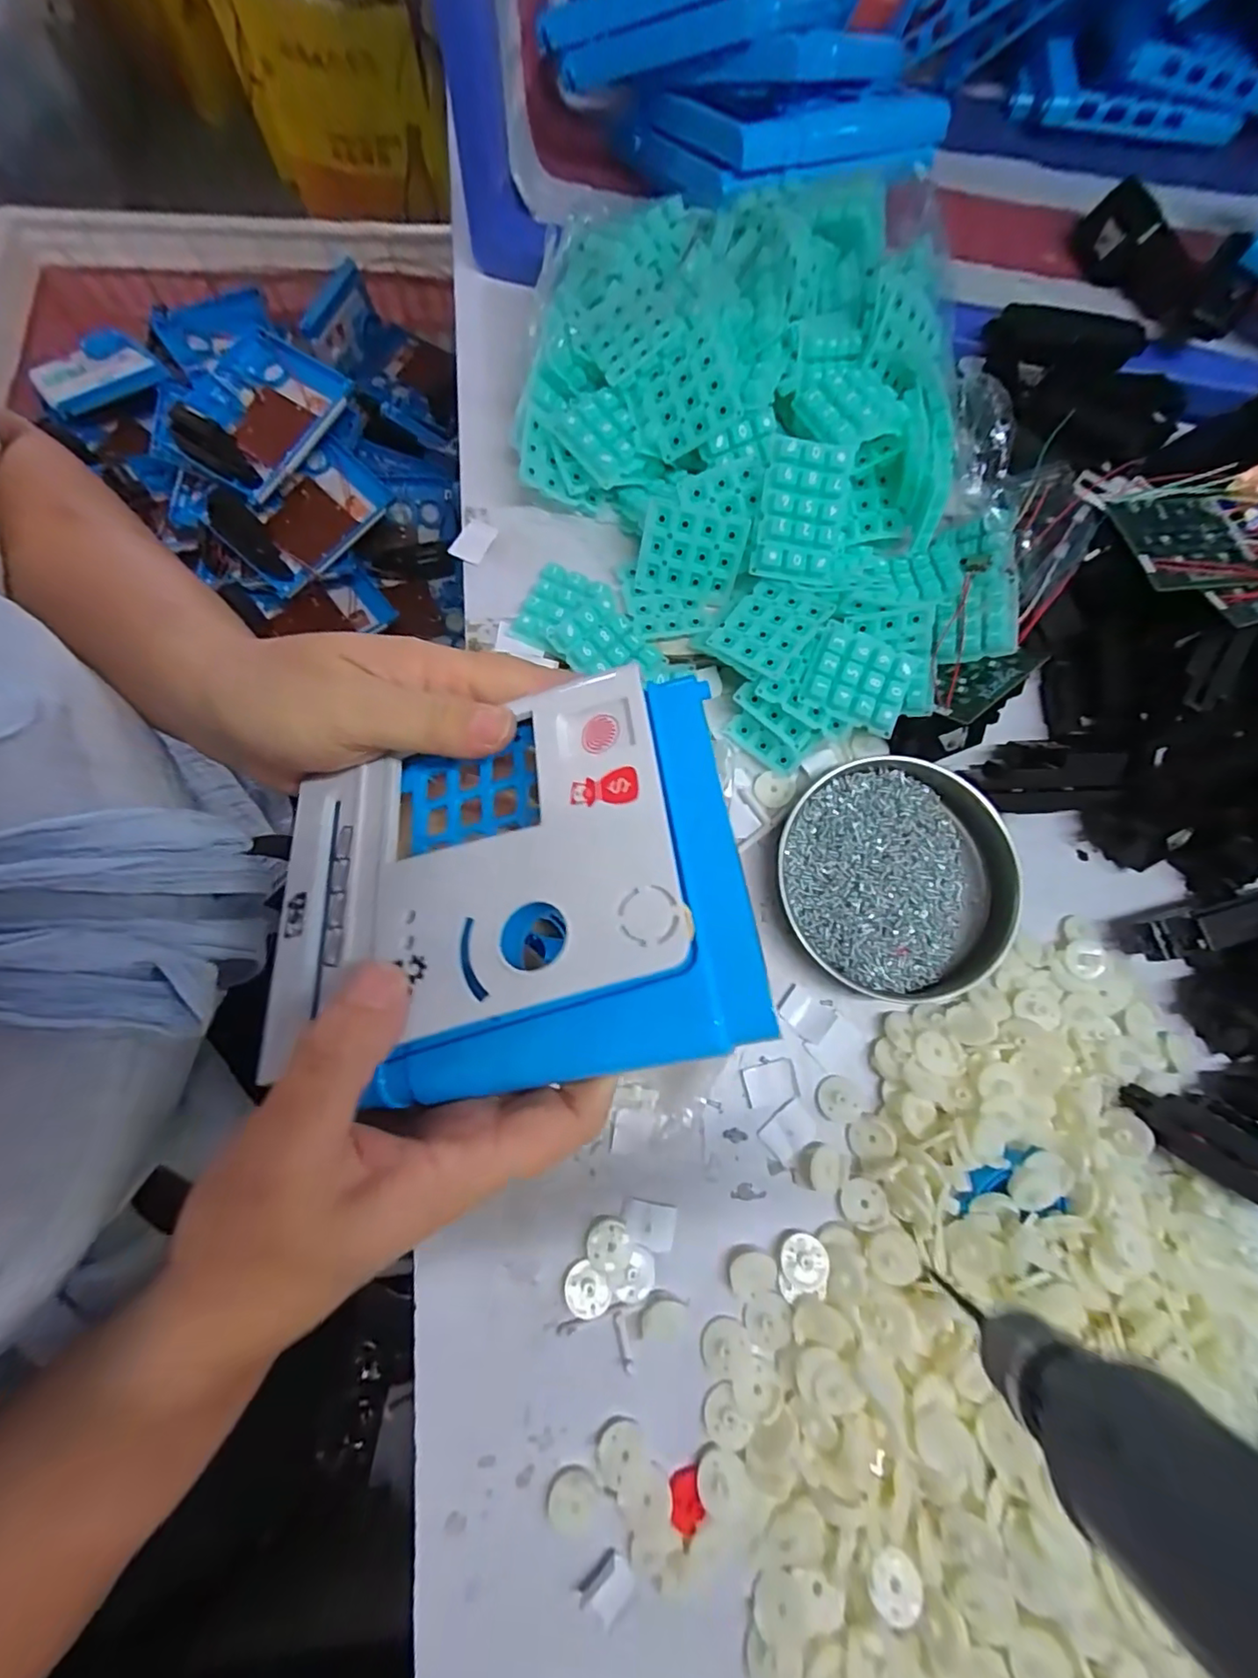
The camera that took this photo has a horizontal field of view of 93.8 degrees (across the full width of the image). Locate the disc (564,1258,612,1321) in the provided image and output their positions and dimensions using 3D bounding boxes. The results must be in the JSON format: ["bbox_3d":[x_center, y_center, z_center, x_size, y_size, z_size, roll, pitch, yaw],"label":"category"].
[{"bbox_3d":[-0.020,0.219,0.286,0.023,0.006,0.021,1,76,-4],"label":"disc"}]

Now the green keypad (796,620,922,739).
[{"bbox_3d":[0.133,-0.092,0.340,0.060,0.010,0.050,21,89,-3],"label":"green keypad"}]

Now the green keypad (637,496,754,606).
[{"bbox_3d":[0.037,-0.170,0.353,0.059,0.049,0.004,12,37,-2],"label":"green keypad"}]

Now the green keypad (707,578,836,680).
[{"bbox_3d":[0.082,-0.125,0.345,0.048,0.006,0.056,38,81,23],"label":"green keypad"}]

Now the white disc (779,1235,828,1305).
[{"bbox_3d":[0.087,0.215,0.293,0.022,0.008,0.028,7,75,-3],"label":"white disc"}]

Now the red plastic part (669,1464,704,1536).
[{"bbox_3d":[0.026,0.302,0.267,0.014,0.004,0.022,-8,77,-6],"label":"red plastic part"}]

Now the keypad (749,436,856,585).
[{"bbox_3d":[0.100,-0.189,0.338,0.049,0.013,0.074,8,101,-5],"label":"keypad"}]

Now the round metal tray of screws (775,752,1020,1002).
[{"bbox_3d":[0.157,0.022,0.345,0.139,0.025,0.133,0,77,-1],"label":"round metal tray of screws"}]

